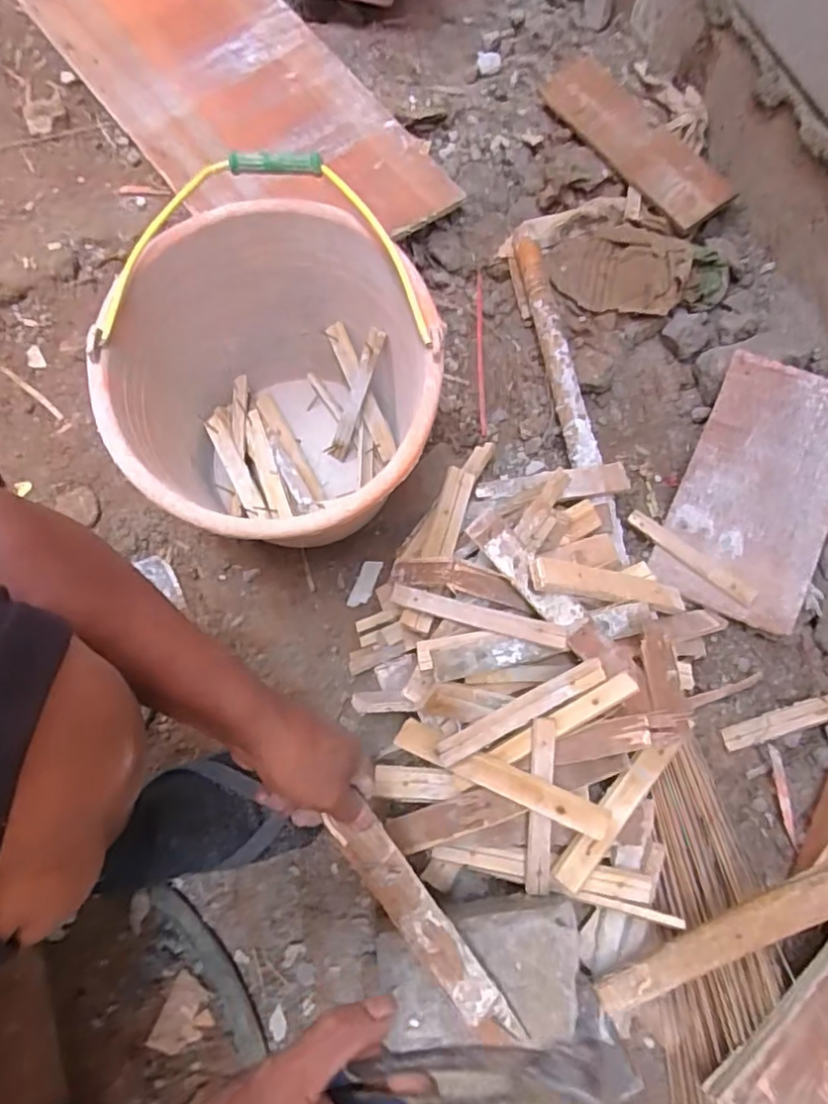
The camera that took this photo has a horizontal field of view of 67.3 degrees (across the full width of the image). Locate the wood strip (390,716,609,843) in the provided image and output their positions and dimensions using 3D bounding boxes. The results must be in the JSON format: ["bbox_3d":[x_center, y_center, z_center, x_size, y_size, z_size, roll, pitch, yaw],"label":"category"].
[{"bbox_3d":[0.076,0.201,0.556,0.194,0.010,0.028,20,73,17],"label":"wood strip"}]

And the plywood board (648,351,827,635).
[{"bbox_3d":[0.401,-0.076,0.714,0.158,0.019,0.301,24,85,14],"label":"plywood board"}]

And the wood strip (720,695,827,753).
[{"bbox_3d":[0.402,0.180,0.664,0.157,0.010,0.026,-15,70,-8],"label":"wood strip"}]

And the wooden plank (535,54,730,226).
[{"bbox_3d":[0.309,-0.595,0.886,0.126,0.025,0.346,-33,73,-14],"label":"wooden plank"}]

